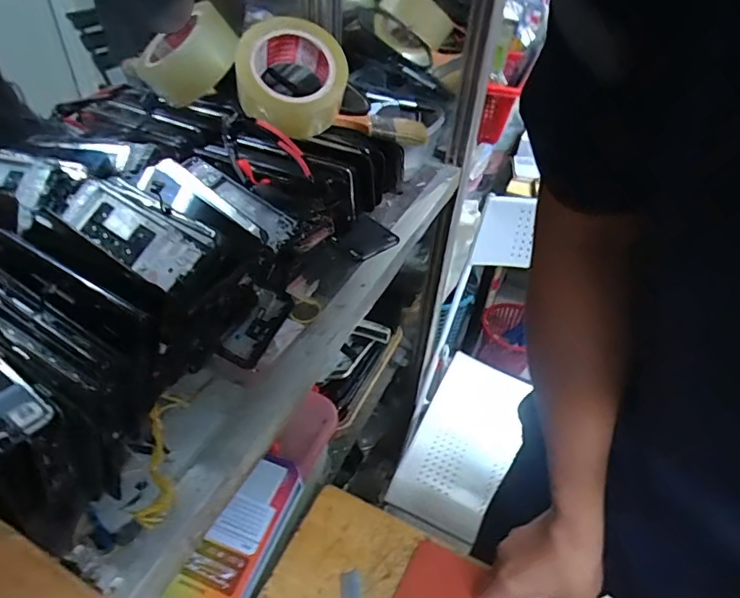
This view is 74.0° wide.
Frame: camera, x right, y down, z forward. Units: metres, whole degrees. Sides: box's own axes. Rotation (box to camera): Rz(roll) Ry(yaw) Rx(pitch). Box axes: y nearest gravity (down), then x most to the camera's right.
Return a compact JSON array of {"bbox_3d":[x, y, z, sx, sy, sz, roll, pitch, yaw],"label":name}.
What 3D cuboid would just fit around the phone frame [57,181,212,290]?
[{"bbox_3d":[-0.184,-0.055,0.384,0.140,0.013,0.056,28,72,20],"label":"phone frame"}]

